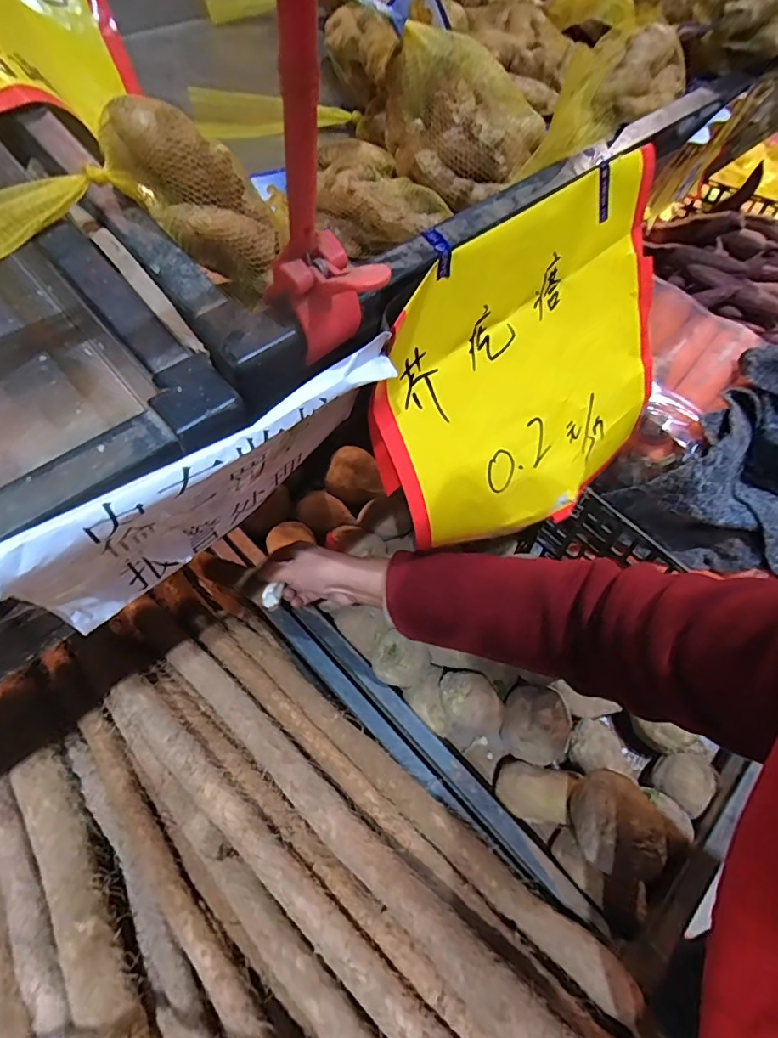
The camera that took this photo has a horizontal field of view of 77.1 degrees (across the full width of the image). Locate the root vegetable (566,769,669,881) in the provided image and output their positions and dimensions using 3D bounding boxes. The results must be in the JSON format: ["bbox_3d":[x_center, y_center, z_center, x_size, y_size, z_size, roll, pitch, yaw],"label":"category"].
[{"bbox_3d":[0.212,0.283,0.454,0.075,0.064,0.078,13,55,15],"label":"root vegetable"}]

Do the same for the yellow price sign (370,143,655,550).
[{"bbox_3d":[0.117,-0.105,0.387,0.282,0.250,0.030,-35,39,-17],"label":"yellow price sign"}]

